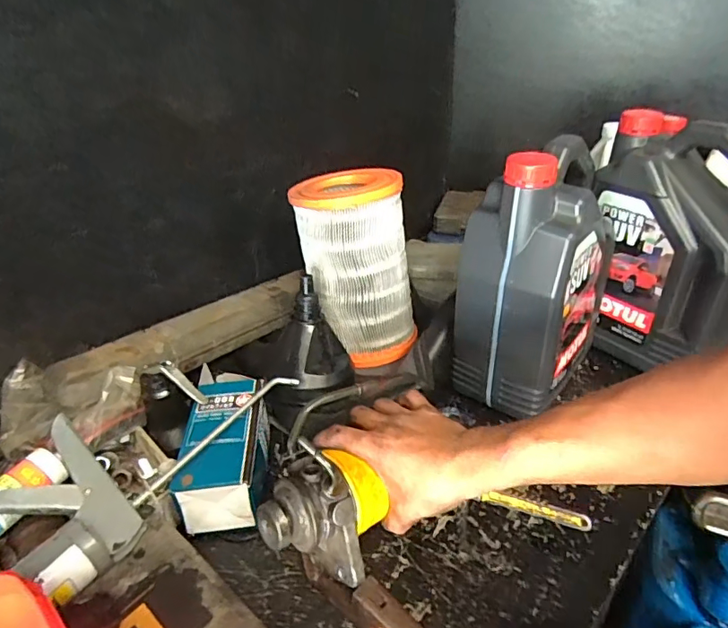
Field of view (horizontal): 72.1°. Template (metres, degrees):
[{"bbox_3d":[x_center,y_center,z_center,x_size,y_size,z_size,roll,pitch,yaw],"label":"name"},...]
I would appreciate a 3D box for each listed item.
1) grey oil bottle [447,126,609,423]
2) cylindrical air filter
[{"bbox_3d":[0.233,-0.060,0.671,0.137,0.319,0.219,19,39,32],"label":"grey oil bottle"},{"bbox_3d":[-0.016,-0.074,0.748,0.144,0.244,0.155,-3,32,2],"label":"cylindrical air filter"}]

